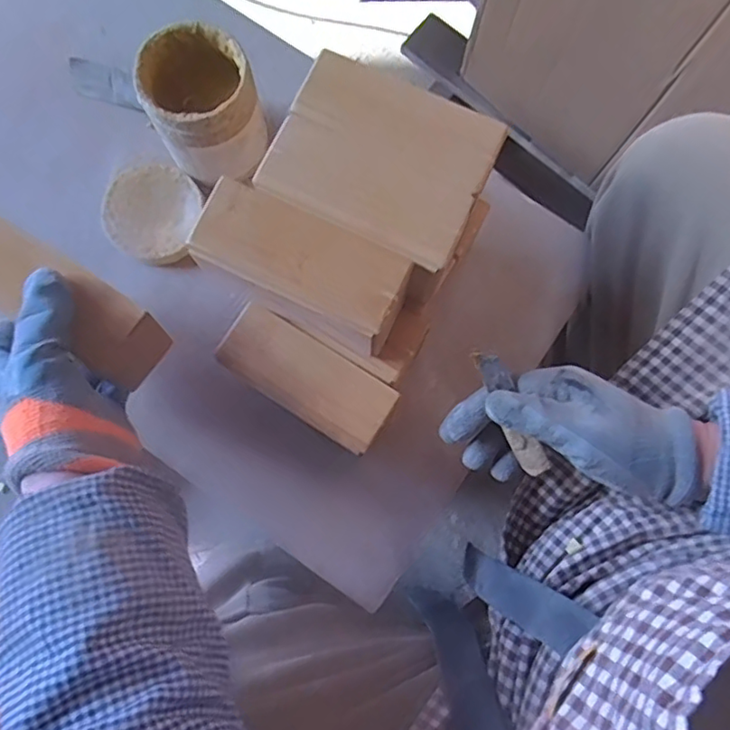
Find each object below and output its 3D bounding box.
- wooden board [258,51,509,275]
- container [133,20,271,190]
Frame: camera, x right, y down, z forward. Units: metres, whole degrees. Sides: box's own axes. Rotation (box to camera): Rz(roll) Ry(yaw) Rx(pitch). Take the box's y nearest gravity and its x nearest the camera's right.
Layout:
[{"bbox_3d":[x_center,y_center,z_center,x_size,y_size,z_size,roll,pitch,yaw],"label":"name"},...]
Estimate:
[{"bbox_3d":[0.010,-0.126,0.355,0.123,0.010,0.101,25,80,4],"label":"wooden board"},{"bbox_3d":[-0.123,-0.193,0.452,0.081,0.081,0.089,-26,80,-7],"label":"container"}]

